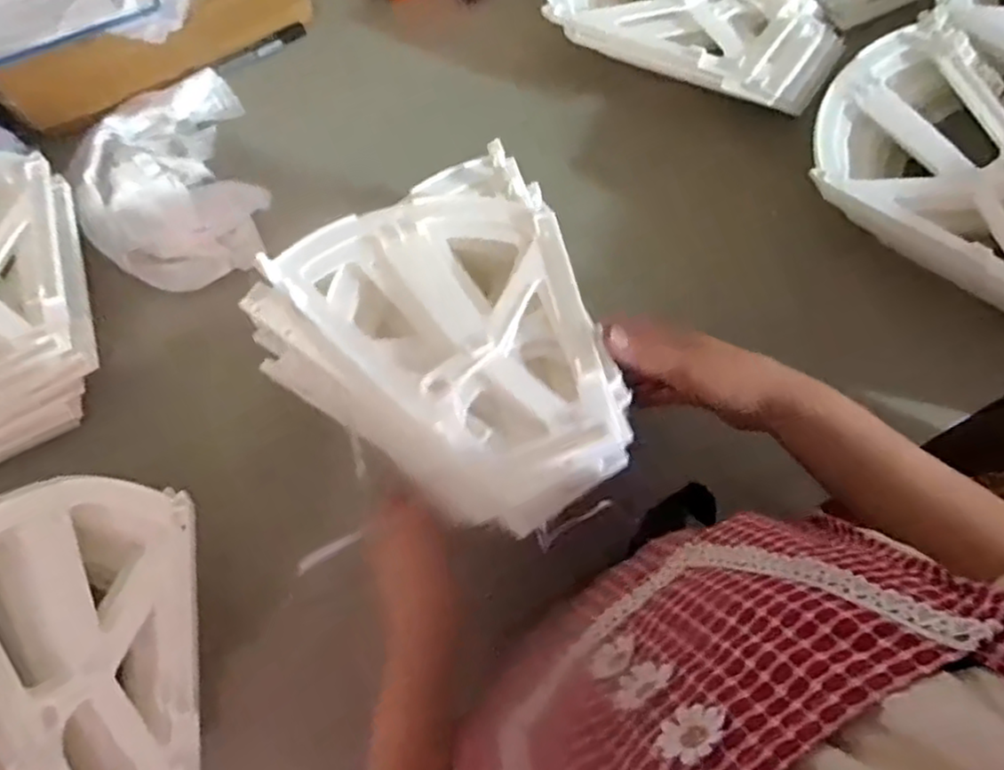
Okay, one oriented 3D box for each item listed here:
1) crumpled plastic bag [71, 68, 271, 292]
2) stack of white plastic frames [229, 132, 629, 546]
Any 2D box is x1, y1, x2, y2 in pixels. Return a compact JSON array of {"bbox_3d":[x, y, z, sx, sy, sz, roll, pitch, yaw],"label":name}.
[{"bbox_3d":[-0.322,-0.195,0.663,0.163,0.054,0.213,-19,75,-4],"label":"crumpled plastic bag"},{"bbox_3d":[-0.028,-0.024,0.520,0.247,0.116,0.272,-37,77,-8],"label":"stack of white plastic frames"}]

